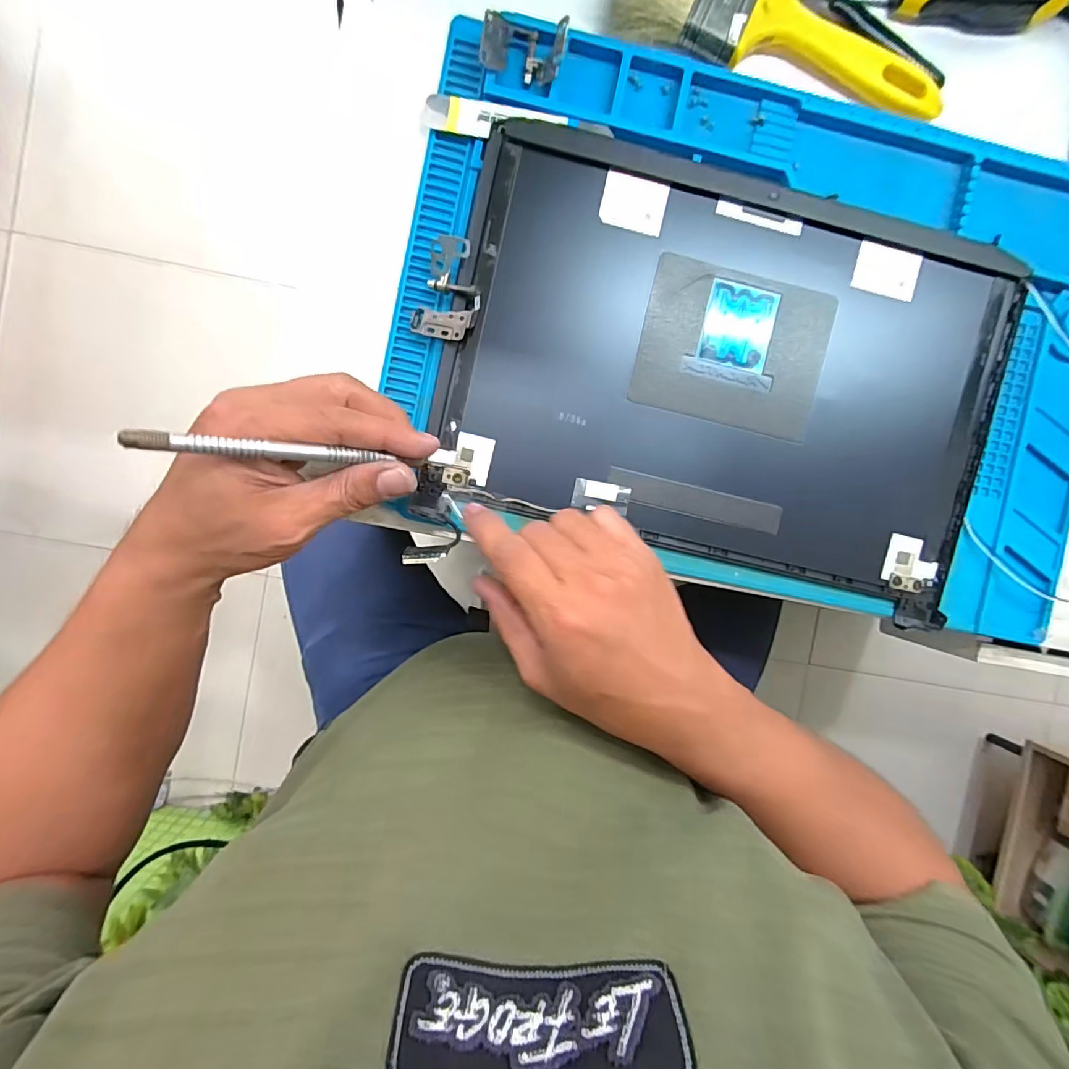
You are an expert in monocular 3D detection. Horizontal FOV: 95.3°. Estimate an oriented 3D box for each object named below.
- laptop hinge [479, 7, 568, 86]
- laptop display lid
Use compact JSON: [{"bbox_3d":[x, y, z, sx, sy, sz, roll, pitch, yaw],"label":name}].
[{"bbox_3d":[-0.006,-0.297,0.299,0.050,0.020,0.026,5,92,-4],"label":"laptop hinge"},{"bbox_3d":[0.128,-0.107,0.320,0.354,0.011,0.251,12,92,-4],"label":"laptop display lid"}]

